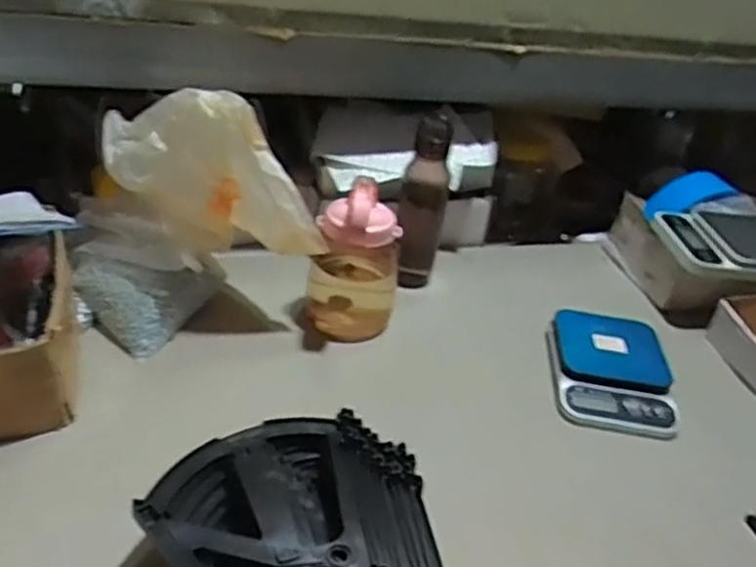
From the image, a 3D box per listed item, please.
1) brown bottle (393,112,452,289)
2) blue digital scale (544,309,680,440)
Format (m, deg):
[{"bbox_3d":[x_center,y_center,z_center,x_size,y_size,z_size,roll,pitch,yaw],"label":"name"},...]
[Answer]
[{"bbox_3d":[0.063,-0.113,1.044,0.068,0.241,0.050,8,33,0],"label":"brown bottle"},{"bbox_3d":[0.299,0.103,0.939,0.145,0.033,0.202,10,33,2],"label":"blue digital scale"}]

